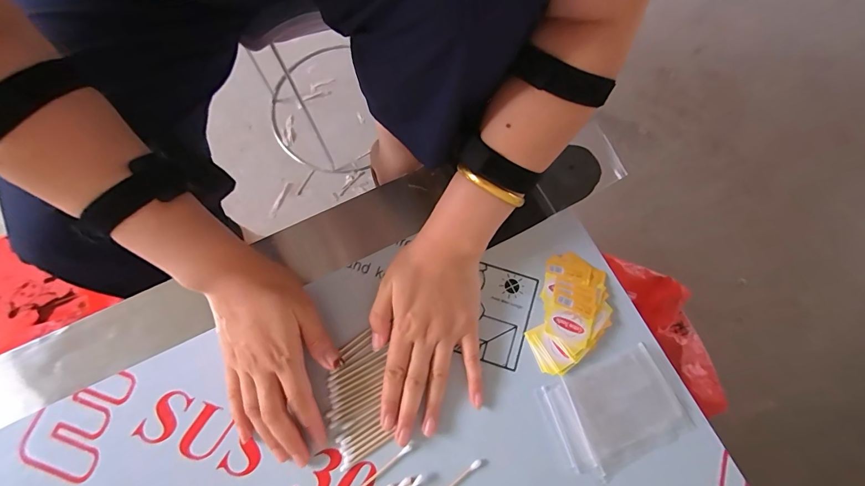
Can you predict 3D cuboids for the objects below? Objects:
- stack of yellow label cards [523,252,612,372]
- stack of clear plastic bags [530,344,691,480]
[{"bbox_3d":[0.131,0.066,0.366,0.066,0.016,0.112,19,75,4],"label":"stack of yellow label cards"},{"bbox_3d":[0.159,0.149,0.346,0.118,0.011,0.086,-26,77,-8],"label":"stack of clear plastic bags"}]

